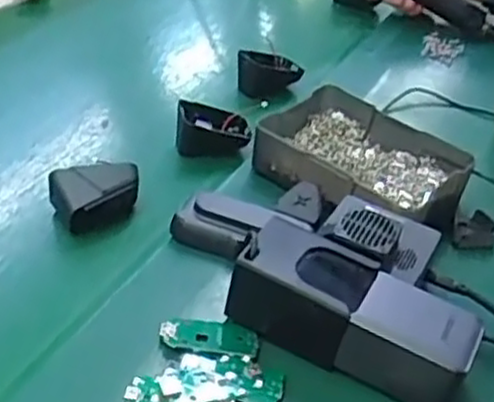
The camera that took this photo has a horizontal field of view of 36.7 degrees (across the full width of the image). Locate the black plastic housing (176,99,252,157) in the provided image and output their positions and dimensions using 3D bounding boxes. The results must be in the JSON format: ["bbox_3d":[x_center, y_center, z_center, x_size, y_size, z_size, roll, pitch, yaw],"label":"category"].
[{"bbox_3d":[-0.031,-0.066,0.684,0.069,0.037,0.047,-2,37,-9],"label":"black plastic housing"}]

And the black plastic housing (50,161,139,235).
[{"bbox_3d":[-0.117,-0.001,0.577,0.065,0.046,0.039,-4,37,-12],"label":"black plastic housing"}]

